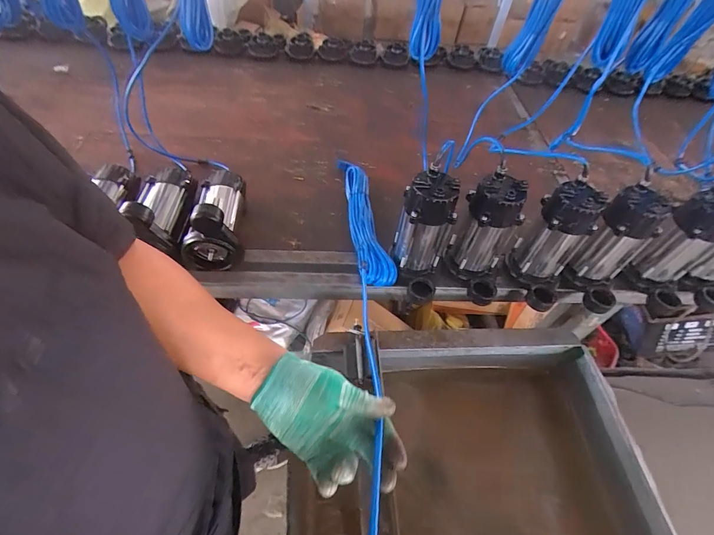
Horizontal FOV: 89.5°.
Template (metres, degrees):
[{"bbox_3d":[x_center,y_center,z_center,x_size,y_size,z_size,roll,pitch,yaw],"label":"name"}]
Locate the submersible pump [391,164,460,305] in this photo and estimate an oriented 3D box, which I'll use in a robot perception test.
[{"bbox_3d":[0.128,-0.054,0.706,0.103,0.228,0.145,12,52,3],"label":"submersible pump"}]

